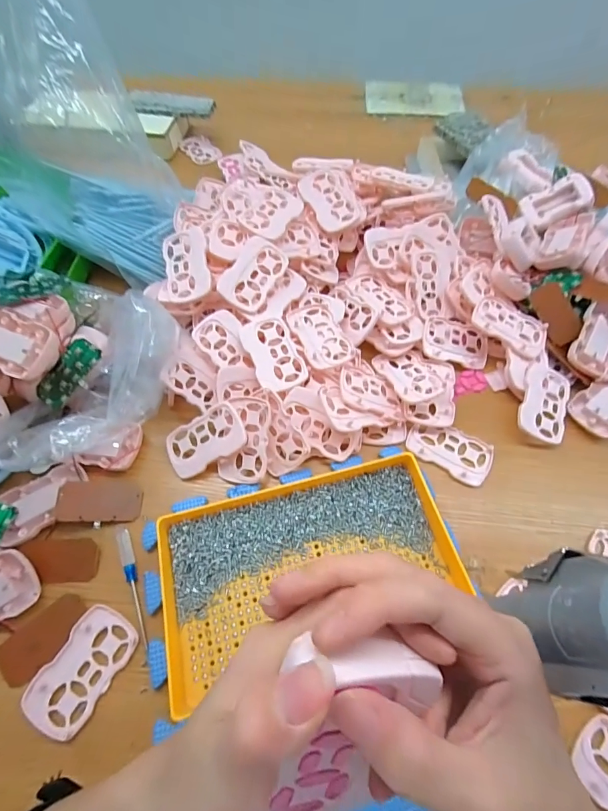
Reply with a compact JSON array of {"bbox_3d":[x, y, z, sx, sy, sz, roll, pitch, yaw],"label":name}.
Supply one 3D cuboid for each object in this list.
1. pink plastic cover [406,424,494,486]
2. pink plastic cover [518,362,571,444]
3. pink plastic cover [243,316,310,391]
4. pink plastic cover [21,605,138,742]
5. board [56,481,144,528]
[{"bbox_3d":[0.159,0.048,0.422,0.087,0.005,0.053,30,65,15],"label":"pink plastic cover"},{"bbox_3d":[0.270,-0.005,0.433,0.053,0.006,0.089,25,70,-5],"label":"pink plastic cover"},{"bbox_3d":[-0.034,-0.058,0.425,0.053,0.017,0.086,-23,64,-12],"label":"pink plastic cover"},{"bbox_3d":[-0.185,0.219,0.322,0.053,0.009,0.087,28,65,14],"label":"pink plastic cover"},{"bbox_3d":[-0.202,0.096,0.385,0.074,0.006,0.043,7,55,-20],"label":"board"}]

